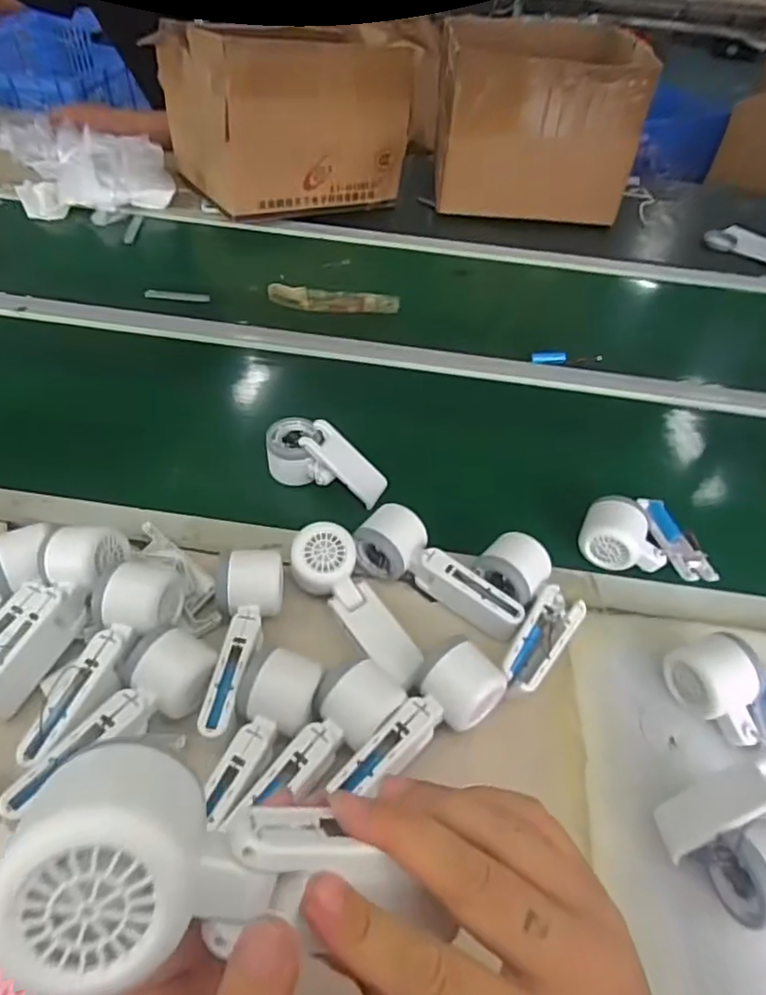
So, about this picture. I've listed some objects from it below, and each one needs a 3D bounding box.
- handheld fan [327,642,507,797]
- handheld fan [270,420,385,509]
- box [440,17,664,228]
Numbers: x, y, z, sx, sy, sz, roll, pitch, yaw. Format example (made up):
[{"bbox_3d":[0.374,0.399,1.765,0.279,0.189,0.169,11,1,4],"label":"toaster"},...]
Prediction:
[{"bbox_3d":[0.022,0.174,0.460,0.160,0.046,0.058,-29,57,-27],"label":"handheld fan"},{"bbox_3d":[-0.062,-0.039,0.636,0.128,0.055,0.052,22,50,14],"label":"handheld fan"},{"bbox_3d":[0.286,-0.728,1.135,0.347,0.281,0.290,7,48,1],"label":"box"}]

